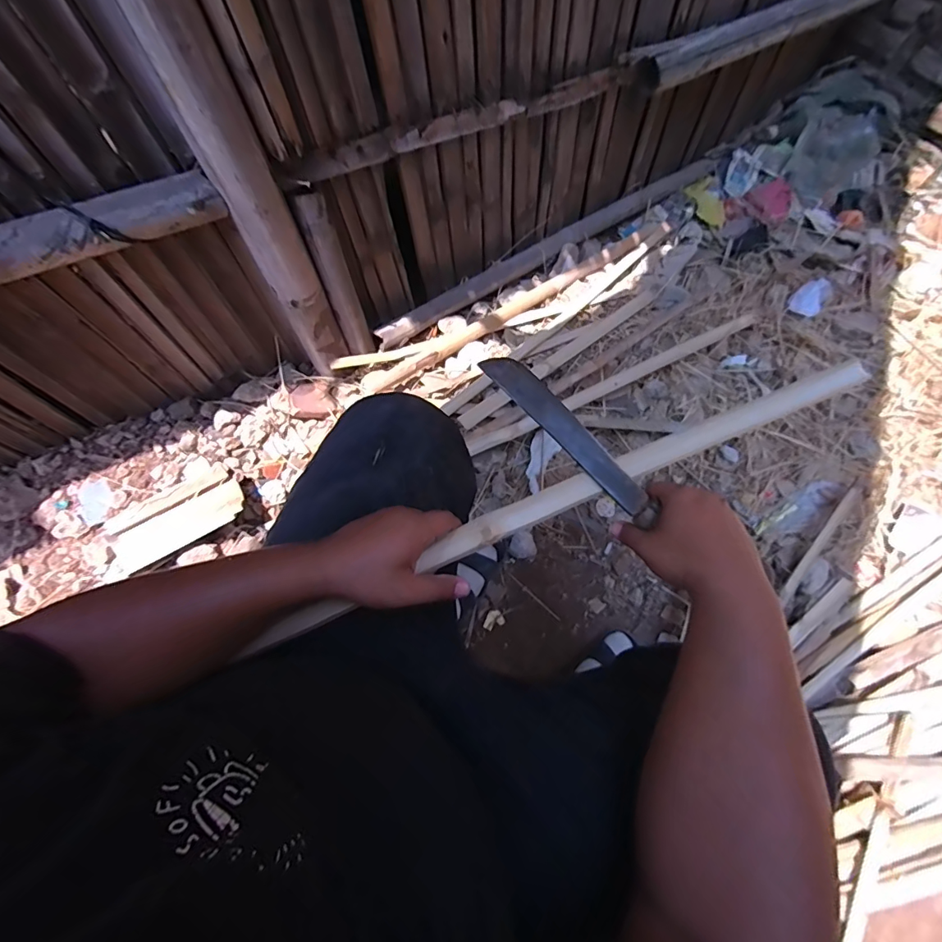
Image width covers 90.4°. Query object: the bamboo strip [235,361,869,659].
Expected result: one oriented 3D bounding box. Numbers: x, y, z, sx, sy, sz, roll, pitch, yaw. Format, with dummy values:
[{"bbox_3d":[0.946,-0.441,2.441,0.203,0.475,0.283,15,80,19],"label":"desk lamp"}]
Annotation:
[{"bbox_3d":[0.096,0.022,0.448,0.618,0.014,0.034,-23,68,-4],"label":"bamboo strip"}]

